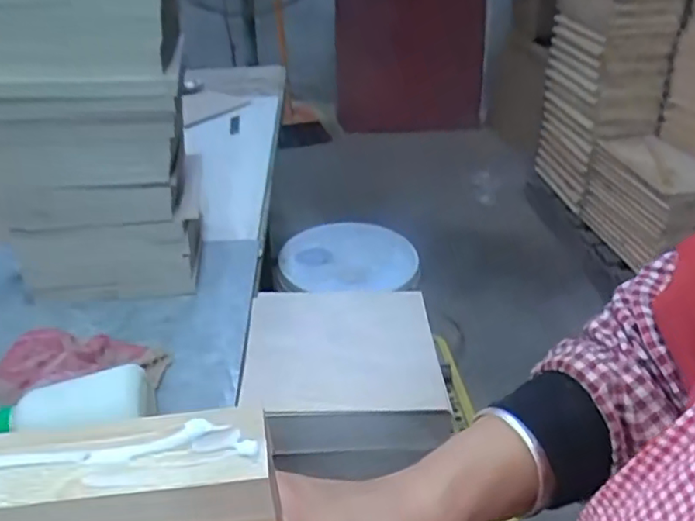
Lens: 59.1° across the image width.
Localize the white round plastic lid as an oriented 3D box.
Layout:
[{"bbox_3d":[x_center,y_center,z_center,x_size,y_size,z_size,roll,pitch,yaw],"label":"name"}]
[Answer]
[{"bbox_3d":[0.004,-0.019,1.369,0.284,0.028,0.352,0,33,0],"label":"white round plastic lid"}]

